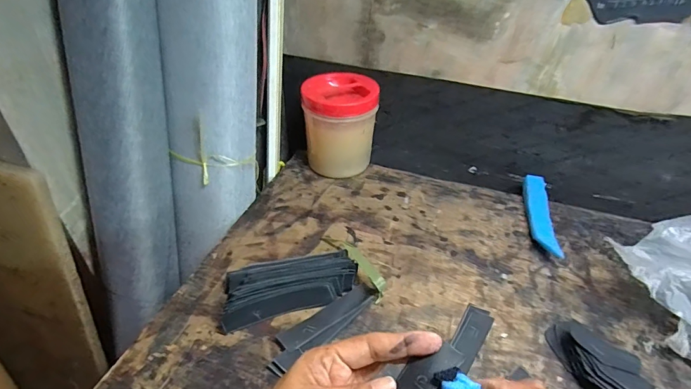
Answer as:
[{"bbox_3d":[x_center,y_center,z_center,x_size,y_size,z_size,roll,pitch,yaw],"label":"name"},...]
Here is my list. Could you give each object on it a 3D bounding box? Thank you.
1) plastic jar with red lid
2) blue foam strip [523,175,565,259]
[{"bbox_3d":[-0.009,-0.116,0.663,0.116,0.146,0.110,1,38,-1],"label":"plastic jar with red lid"},{"bbox_3d":[0.291,0.025,0.584,0.034,0.010,0.167,-5,37,19],"label":"blue foam strip"}]

